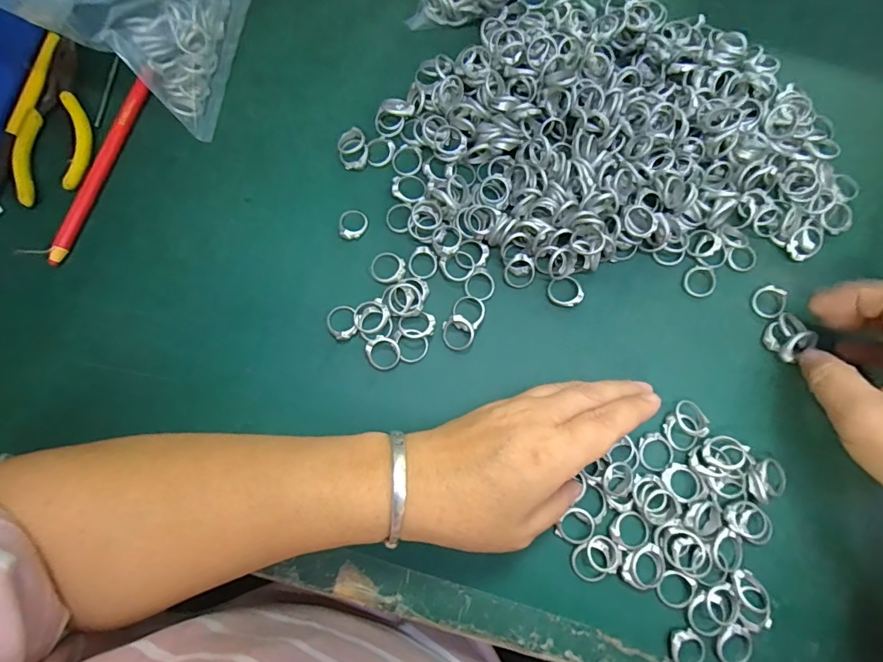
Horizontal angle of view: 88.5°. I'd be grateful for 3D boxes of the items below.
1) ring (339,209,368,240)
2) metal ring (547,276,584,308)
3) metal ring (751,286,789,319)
[{"bbox_3d":[-0.059,-0.072,0.300,0.018,0.006,0.022,-6,78,-2],"label":"ring"},{"bbox_3d":[0.079,-0.025,0.291,0.021,0.004,0.021,0,78,0],"label":"metal ring"},{"bbox_3d":[0.212,-0.019,0.292,0.018,0.004,0.022,40,81,7],"label":"metal ring"}]

